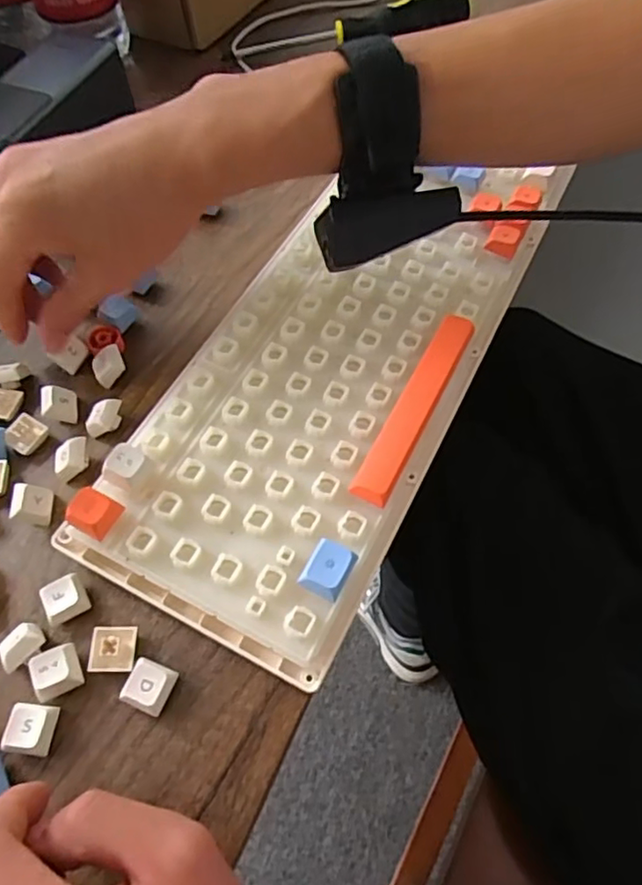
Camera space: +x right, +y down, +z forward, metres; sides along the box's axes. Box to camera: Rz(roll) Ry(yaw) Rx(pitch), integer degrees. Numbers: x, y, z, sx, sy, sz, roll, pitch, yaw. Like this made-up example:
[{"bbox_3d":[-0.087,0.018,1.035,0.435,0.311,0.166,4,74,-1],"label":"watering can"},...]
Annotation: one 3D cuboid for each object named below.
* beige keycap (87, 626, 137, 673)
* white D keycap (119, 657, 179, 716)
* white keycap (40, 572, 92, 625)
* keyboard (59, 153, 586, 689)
[{"bbox_3d":[-0.088,0.086,0.258,0.017,0.008,0.019,-3,59,0],"label":"beige keycap"},{"bbox_3d":[-0.070,0.100,0.250,0.019,0.011,0.018,16,61,11],"label":"white D keycap"},{"bbox_3d":[-0.112,0.068,0.267,0.018,0.007,0.018,-25,61,-13],"label":"white keycap"},{"bbox_3d":[0.006,-0.049,0.327,0.139,0.031,0.310,22,62,14],"label":"keyboard"}]

